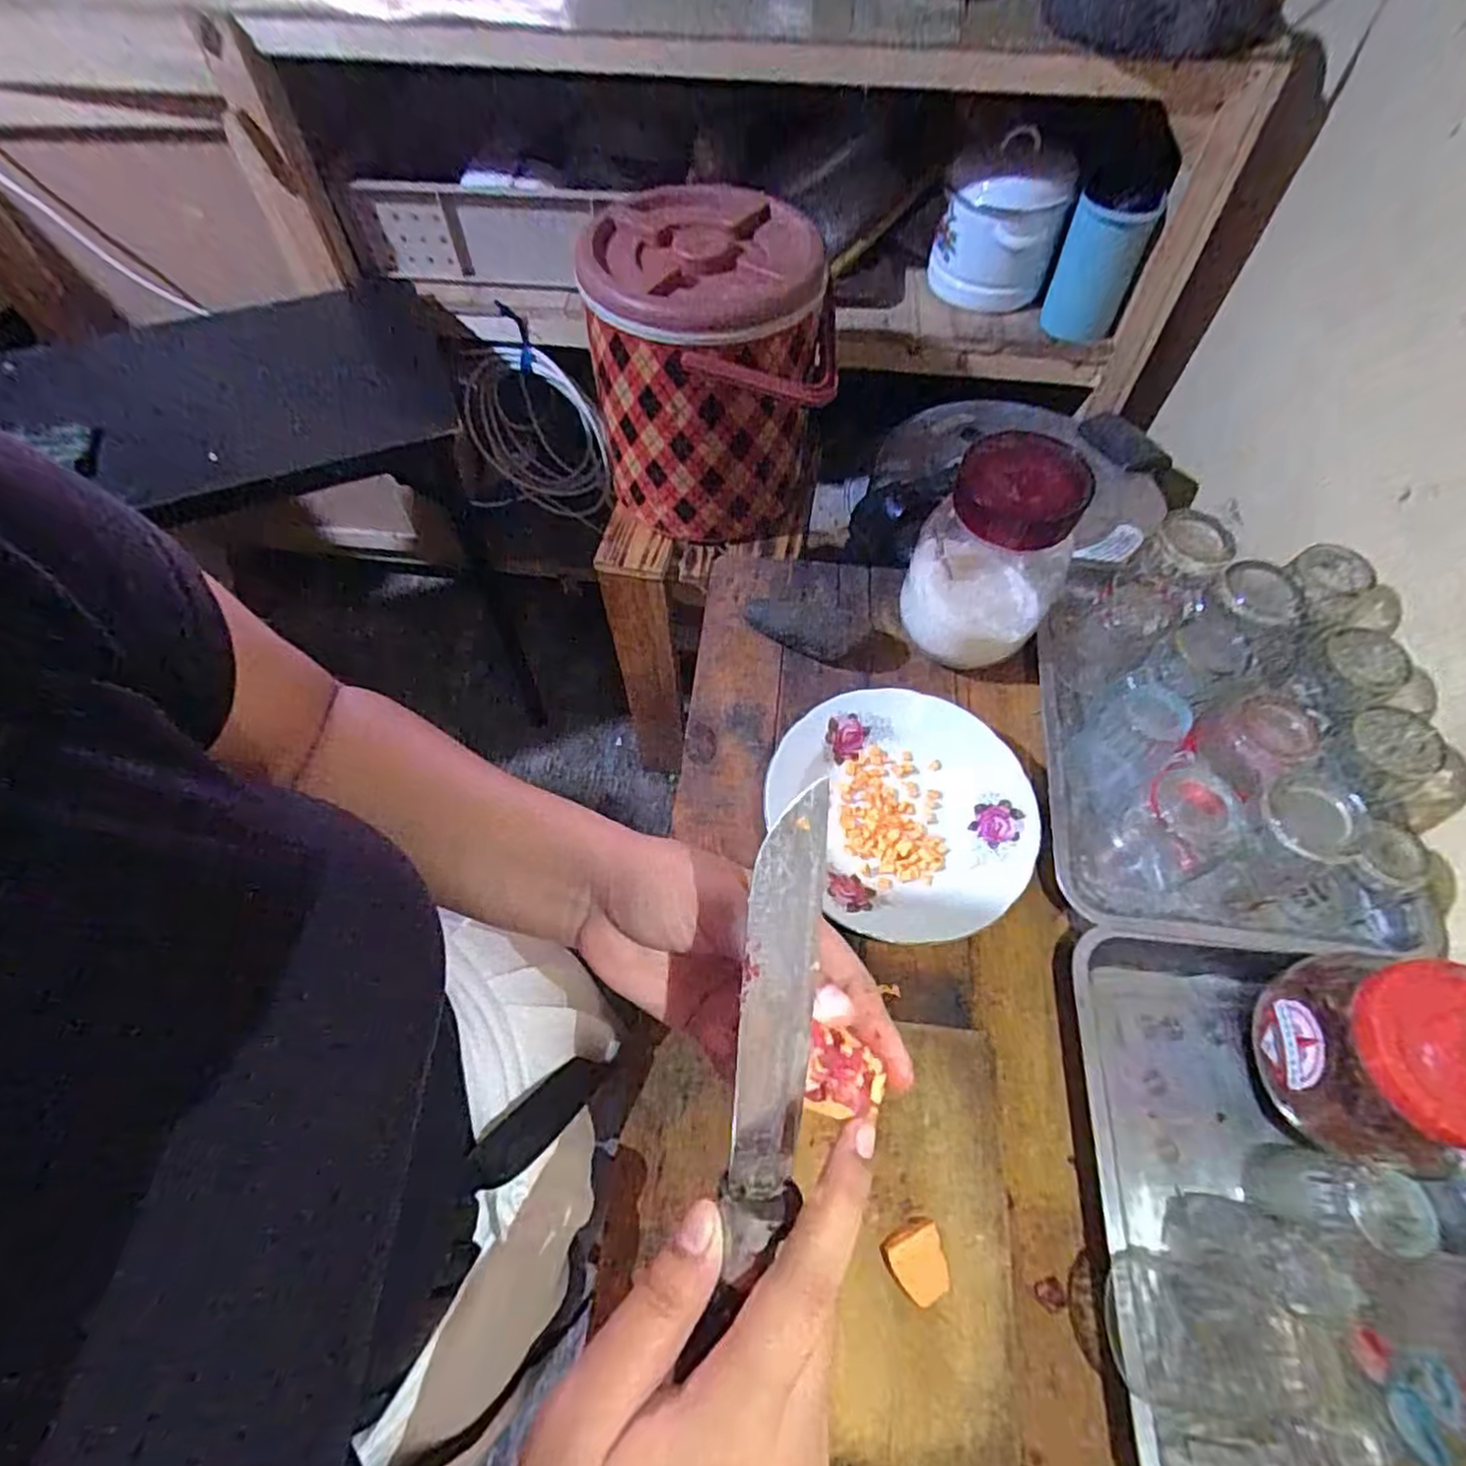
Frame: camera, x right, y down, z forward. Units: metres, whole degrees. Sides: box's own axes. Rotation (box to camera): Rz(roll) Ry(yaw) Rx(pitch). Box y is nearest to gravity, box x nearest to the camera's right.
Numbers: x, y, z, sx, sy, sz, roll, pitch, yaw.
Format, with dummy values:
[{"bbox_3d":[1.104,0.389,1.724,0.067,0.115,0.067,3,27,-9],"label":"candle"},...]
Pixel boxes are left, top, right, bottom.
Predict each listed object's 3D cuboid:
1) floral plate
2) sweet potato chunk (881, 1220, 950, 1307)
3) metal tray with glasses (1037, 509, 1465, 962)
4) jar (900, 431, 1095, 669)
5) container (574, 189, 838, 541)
[{"bbox_3d":[0.151,0.064,0.609,0.205,0.038,0.215,0,61,0],"label":"floral plate"},{"bbox_3d":[0.119,0.340,0.453,0.036,0.011,0.042,-22,63,-11],"label":"sweet potato chunk"},{"bbox_3d":[0.434,-0.006,0.604,0.294,0.127,0.363,9,62,5],"label":"metal tray with glasses"},{"bbox_3d":[0.227,-0.157,0.626,0.121,0.173,0.124,0,61,0],"label":"jar"},{"bbox_3d":[-0.023,-0.436,0.876,0.260,0.326,0.255,3,61,2],"label":"container"}]

